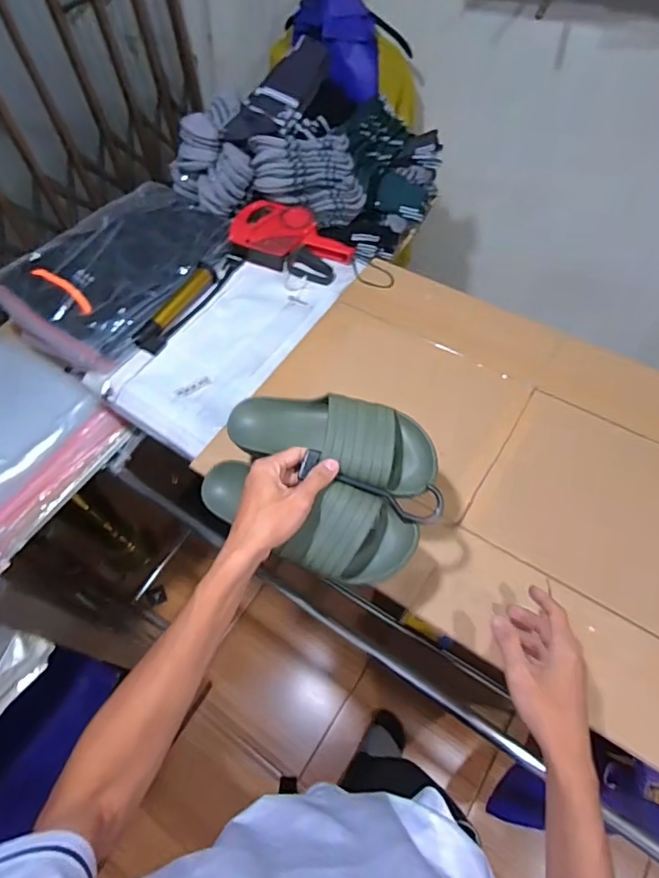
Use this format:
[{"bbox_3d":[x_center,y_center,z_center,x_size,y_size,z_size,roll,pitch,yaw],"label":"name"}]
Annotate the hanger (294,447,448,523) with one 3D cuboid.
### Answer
[{"bbox_3d":[0.048,0.052,0.566,0.157,0.022,0.044,22,62,-1],"label":"hanger"}]

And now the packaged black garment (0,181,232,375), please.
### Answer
[{"bbox_3d":[-0.392,-0.325,0.946,0.320,0.051,0.402,27,65,17],"label":"packaged black garment"}]

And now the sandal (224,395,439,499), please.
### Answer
[{"bbox_3d":[-0.003,-0.010,0.604,0.255,0.065,0.098,16,62,21],"label":"sandal"}]

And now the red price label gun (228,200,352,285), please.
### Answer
[{"bbox_3d":[-0.074,-0.364,0.936,0.220,0.041,0.118,28,65,17],"label":"red price label gun"}]

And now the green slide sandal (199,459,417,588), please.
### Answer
[{"bbox_3d":[-0.038,0.089,0.579,0.263,0.066,0.096,17,62,20],"label":"green slide sandal"}]

